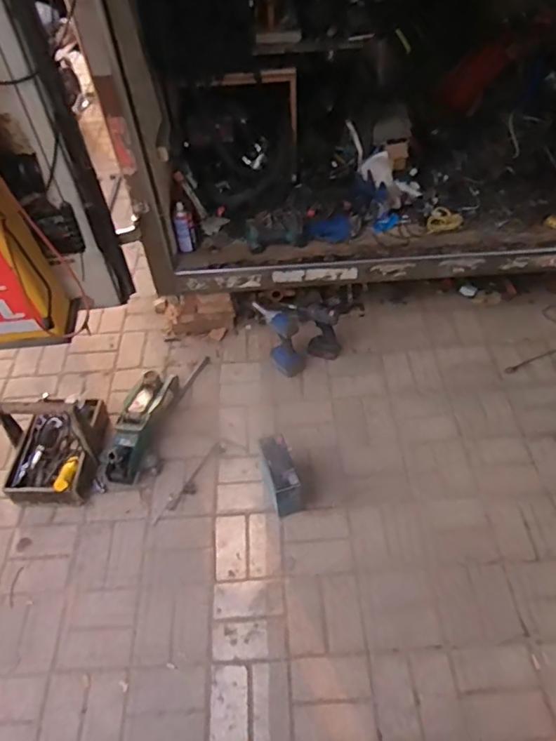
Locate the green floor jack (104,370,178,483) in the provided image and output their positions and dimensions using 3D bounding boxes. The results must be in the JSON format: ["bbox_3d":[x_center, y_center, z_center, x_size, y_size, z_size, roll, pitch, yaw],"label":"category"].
[{"bbox_3d":[-0.446,0.167,1.720,0.133,0.126,0.412,4,52,8],"label":"green floor jack"}]

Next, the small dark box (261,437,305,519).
[{"bbox_3d":[0.017,0.313,1.544,0.087,0.191,0.183,-14,51,-6],"label":"small dark box"}]

